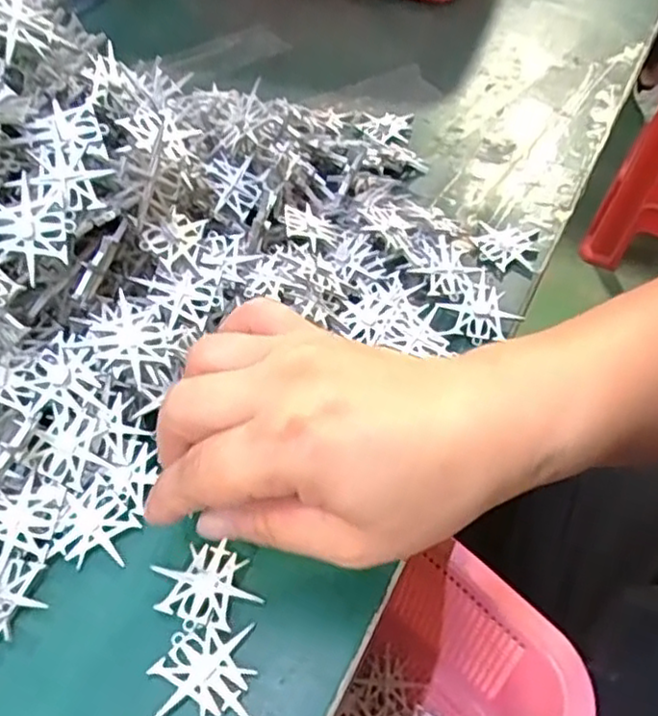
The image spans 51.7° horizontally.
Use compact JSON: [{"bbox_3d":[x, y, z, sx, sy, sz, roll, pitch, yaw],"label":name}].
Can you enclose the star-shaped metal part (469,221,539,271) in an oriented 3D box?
[{"bbox_3d":[0.097,-0.063,0.369,0.034,0.004,0.032,12,53,9],"label":"star-shaped metal part"}]

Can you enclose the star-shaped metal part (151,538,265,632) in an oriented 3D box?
[{"bbox_3d":[-0.046,0.085,0.252,0.033,0.004,0.032,-25,60,-20],"label":"star-shaped metal part"}]

